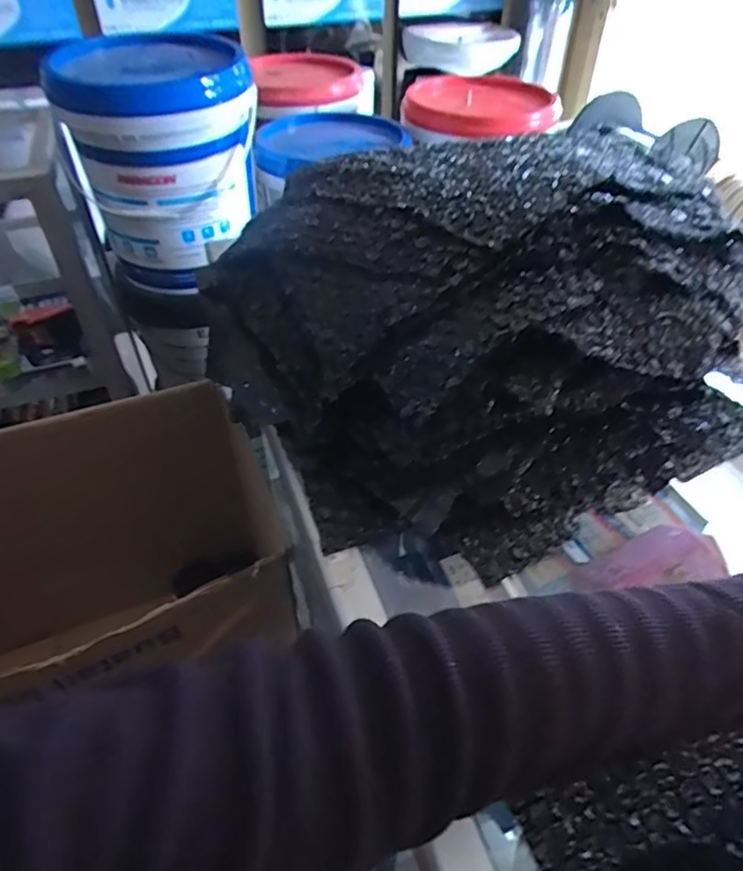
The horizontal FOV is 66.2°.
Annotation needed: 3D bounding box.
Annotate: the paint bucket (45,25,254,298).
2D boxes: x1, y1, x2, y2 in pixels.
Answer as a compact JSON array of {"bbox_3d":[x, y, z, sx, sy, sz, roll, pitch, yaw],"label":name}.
[{"bbox_3d":[-0.344,-0.489,1.003,0.277,0.340,0.348,-10,45,-11],"label":"paint bucket"}]

